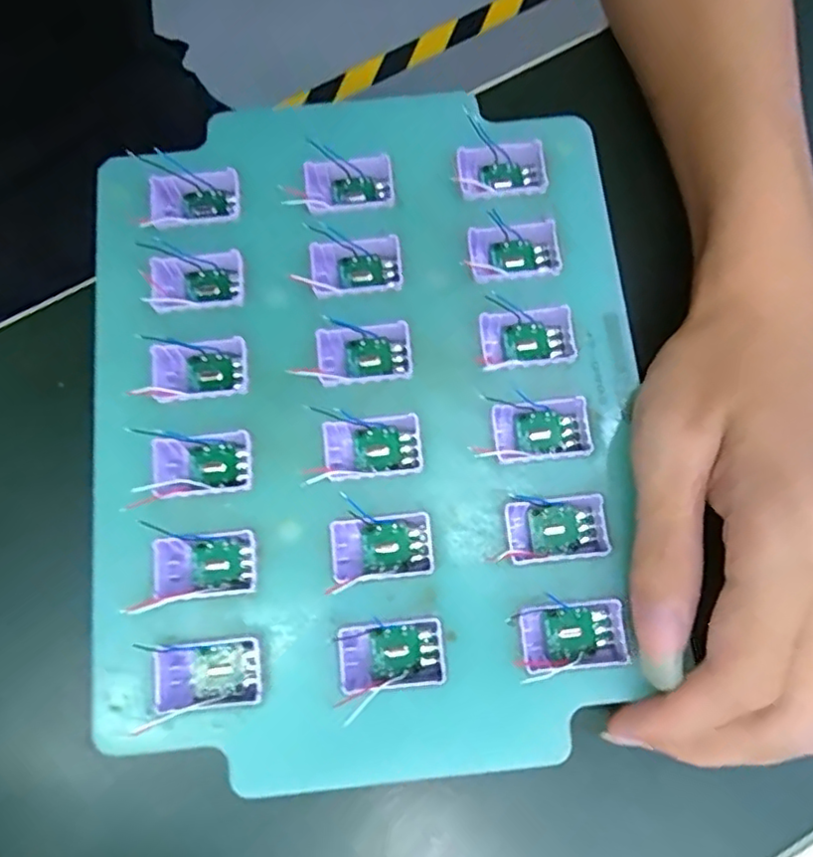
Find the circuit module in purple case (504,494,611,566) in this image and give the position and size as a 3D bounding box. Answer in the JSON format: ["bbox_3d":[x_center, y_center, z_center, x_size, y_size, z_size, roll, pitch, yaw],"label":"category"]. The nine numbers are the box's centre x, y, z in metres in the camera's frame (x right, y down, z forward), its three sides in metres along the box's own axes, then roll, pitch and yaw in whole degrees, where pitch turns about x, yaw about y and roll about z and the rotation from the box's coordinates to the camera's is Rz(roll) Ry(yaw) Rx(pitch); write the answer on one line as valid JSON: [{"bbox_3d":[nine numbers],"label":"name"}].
[{"bbox_3d":[0.048,0.032,0.198,0.032,0.010,0.019,-6,77,0],"label":"circuit module in purple case"}]

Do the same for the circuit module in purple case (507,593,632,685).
[{"bbox_3d":[0.051,0.064,0.191,0.035,0.010,0.021,-7,77,0],"label":"circuit module in purple case"}]

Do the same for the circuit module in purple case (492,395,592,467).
[{"bbox_3d":[0.045,0.001,0.204,0.032,0.013,0.020,-7,77,0],"label":"circuit module in purple case"}]

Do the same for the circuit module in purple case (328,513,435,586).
[{"bbox_3d":[-0.008,0.038,0.197,0.031,0.011,0.019,-7,77,0],"label":"circuit module in purple case"}]

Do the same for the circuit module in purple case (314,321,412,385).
[{"bbox_3d":[-0.014,-0.024,0.211,0.031,0.012,0.020,-2,77,1],"label":"circuit module in purple case"}]

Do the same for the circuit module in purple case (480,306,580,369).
[{"bbox_3d":[0.041,-0.029,0.213,0.031,0.015,0.019,-7,77,0],"label":"circuit module in purple case"}]

